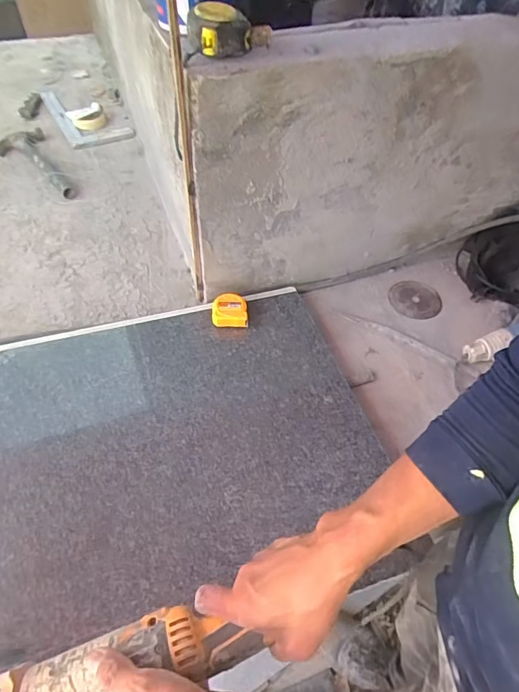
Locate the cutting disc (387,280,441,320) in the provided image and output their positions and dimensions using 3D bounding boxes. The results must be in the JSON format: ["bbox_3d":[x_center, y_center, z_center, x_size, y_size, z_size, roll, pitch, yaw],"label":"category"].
[{"bbox_3d":[0.299,-0.091,0.853,0.095,0.005,0.095,1,51,-2],"label":"cutting disc"}]

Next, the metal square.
[{"bbox_3d":[-0.497,-0.655,1.243,0.161,0.019,0.349,-24,56,-21],"label":"metal square"}]

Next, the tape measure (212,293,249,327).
[{"bbox_3d":[-0.050,-0.060,0.755,0.059,0.031,0.056,0,51,-2],"label":"tape measure"}]

